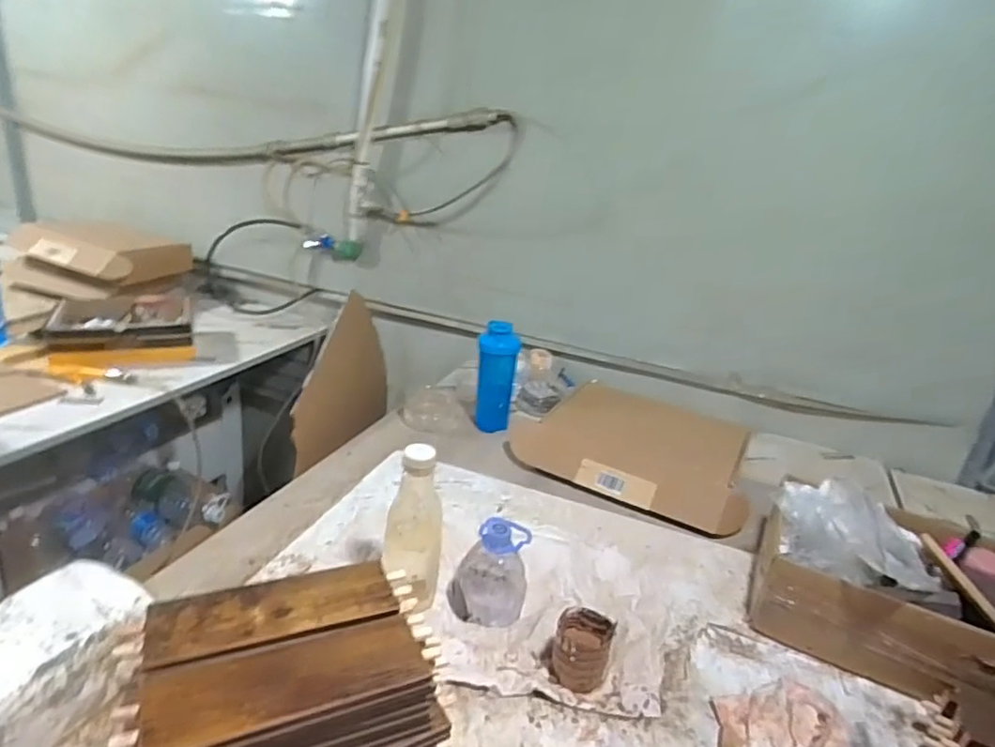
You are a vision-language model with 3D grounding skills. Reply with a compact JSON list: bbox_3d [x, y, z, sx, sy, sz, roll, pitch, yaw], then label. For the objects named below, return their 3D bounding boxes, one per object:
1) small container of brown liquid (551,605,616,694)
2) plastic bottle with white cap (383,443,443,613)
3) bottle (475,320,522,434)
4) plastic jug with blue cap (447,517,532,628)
[{"bbox_3d":[0.099,0.320,0.720,0.064,0.059,0.076,11,22,13],"label":"small container of brown liquid"},{"bbox_3d":[-0.104,0.205,0.766,0.069,0.221,0.064,5,22,-6],"label":"plastic bottle with white cap"},{"bbox_3d":[-0.003,0.006,1.290,0.079,0.213,0.074,7,22,-1],"label":"bottle"},{"bbox_3d":[-0.010,0.252,0.811,0.101,0.122,0.082,8,21,4],"label":"plastic jug with blue cap"}]

